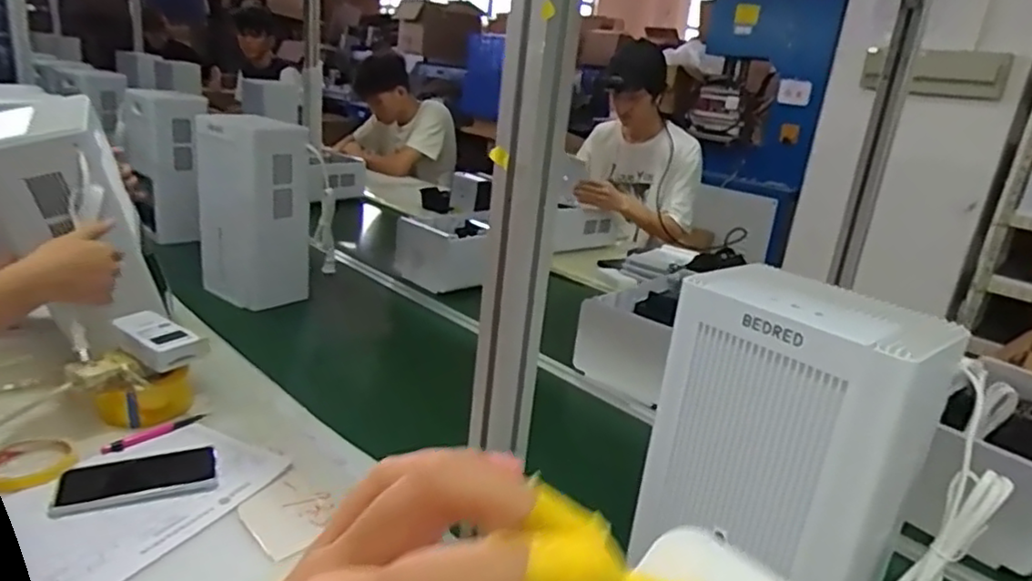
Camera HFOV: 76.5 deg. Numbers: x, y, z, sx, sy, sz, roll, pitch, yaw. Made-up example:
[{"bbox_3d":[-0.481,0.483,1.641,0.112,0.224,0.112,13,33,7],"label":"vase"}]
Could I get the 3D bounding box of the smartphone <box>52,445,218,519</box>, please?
[{"bbox_3d":[-0.436,0.217,0.757,0.162,0.009,0.088,-3,21,-23],"label":"smartphone"}]

